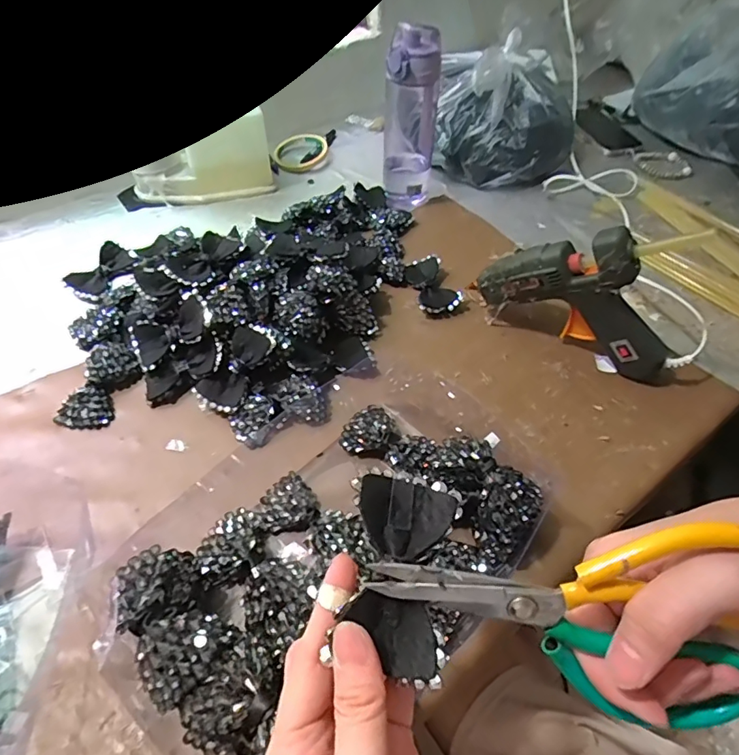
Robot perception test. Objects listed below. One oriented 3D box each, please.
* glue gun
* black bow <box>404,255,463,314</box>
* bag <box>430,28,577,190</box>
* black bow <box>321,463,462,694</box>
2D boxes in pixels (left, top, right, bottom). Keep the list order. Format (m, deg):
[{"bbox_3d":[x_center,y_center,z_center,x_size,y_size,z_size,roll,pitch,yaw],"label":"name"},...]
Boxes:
[{"bbox_3d":[0.213,-0.087,0.485,0.210,0.135,0.041,27,56,20],"label":"glue gun"},{"bbox_3d":[0.075,-0.114,0.591,0.051,0.020,0.098,-11,52,-9],"label":"black bow"},{"bbox_3d":[0.211,-0.417,0.753,0.208,0.153,0.184,4,51,3],"label":"bag"},{"bbox_3d":[0.017,0.089,0.227,0.050,0.011,0.091,2,62,-2],"label":"black bow"}]

